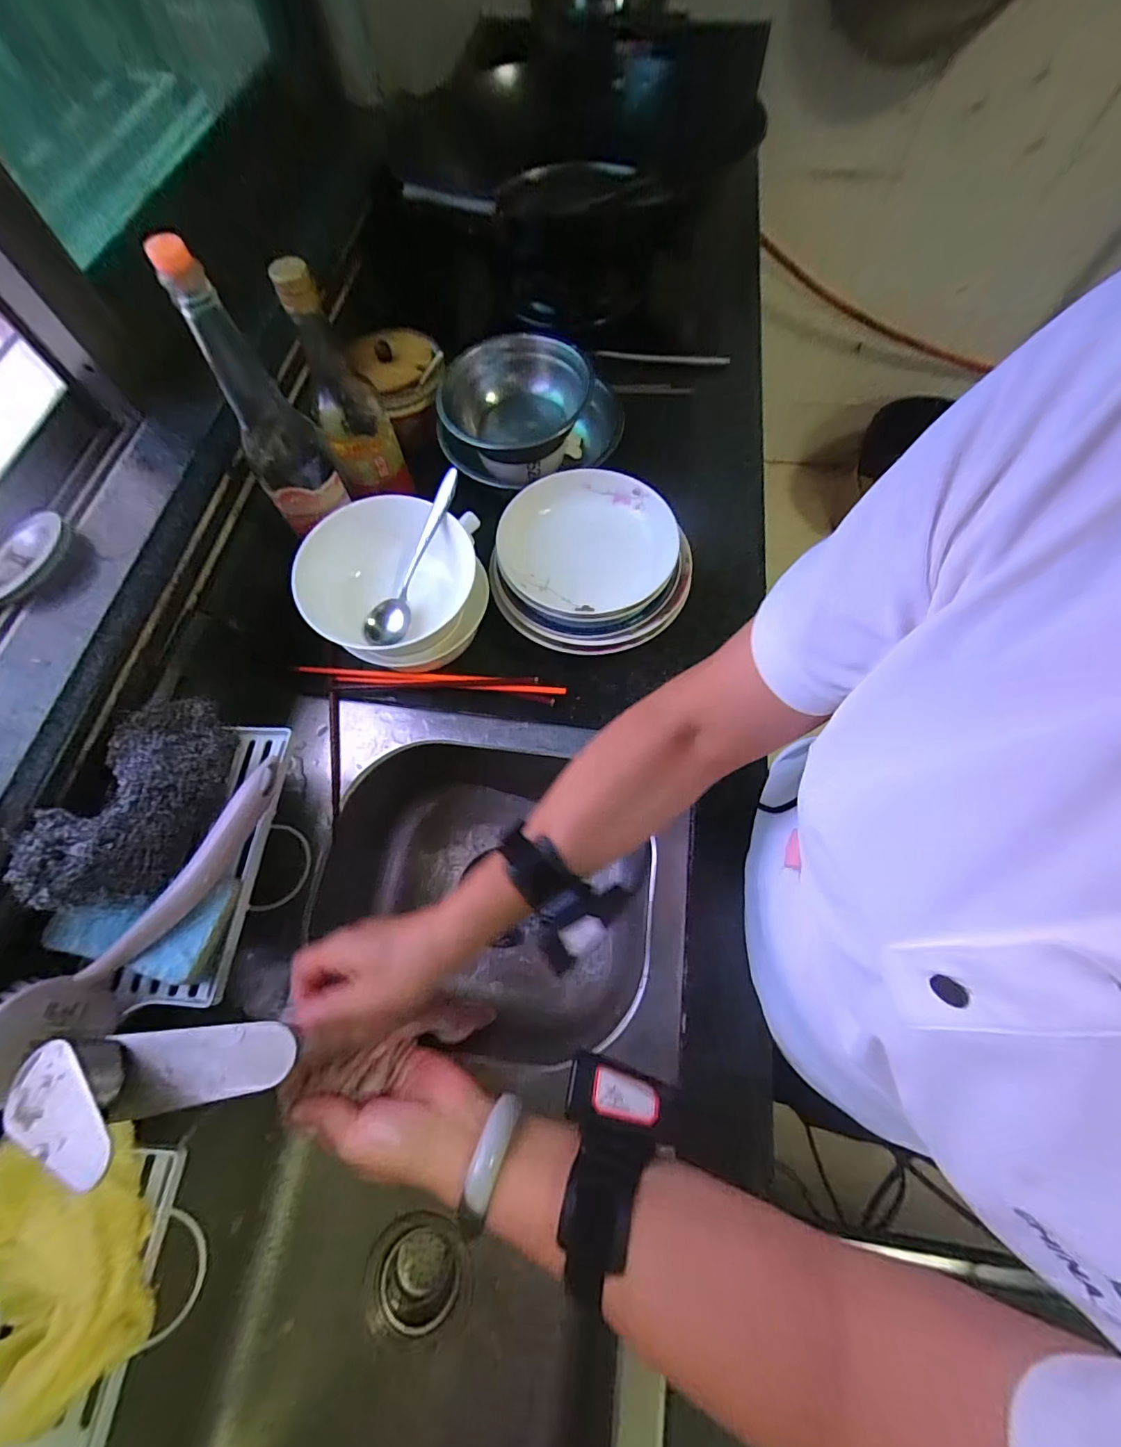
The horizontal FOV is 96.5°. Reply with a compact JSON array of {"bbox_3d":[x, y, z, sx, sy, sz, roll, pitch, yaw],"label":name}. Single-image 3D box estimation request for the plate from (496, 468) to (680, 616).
[{"bbox_3d":[0.026,-0.188,0.513,0.176,0.031,0.158,-13,68,-4],"label":"plate"}]

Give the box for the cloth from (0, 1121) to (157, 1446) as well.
[{"bbox_3d":[-0.300,0.310,0.284,0.098,0.035,0.125,-25,69,-8],"label":"cloth"}]

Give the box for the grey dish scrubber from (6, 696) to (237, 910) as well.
[{"bbox_3d":[-0.297,0.052,0.361,0.074,0.050,0.161,4,52,4],"label":"grey dish scrubber"}]

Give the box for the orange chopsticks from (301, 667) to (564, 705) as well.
[{"bbox_3d":[-0.133,-0.042,0.515,0.269,0.017,0.020,4,68,3],"label":"orange chopsticks"}]

